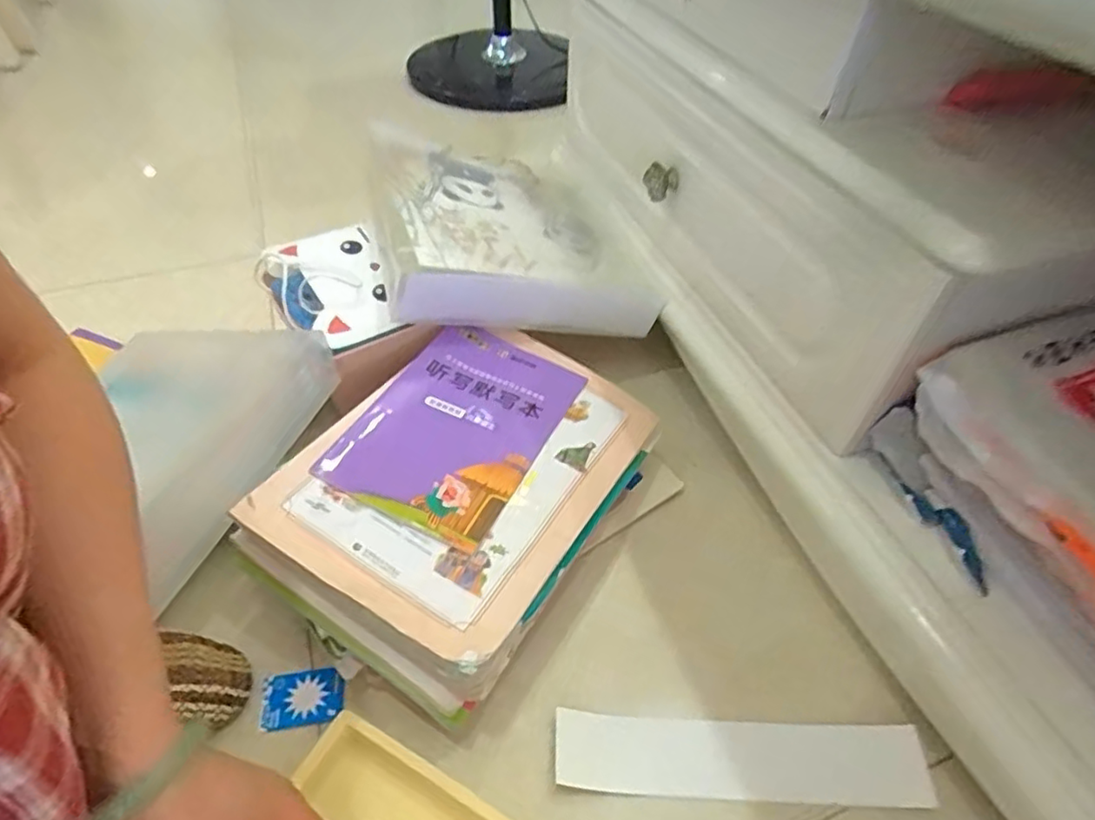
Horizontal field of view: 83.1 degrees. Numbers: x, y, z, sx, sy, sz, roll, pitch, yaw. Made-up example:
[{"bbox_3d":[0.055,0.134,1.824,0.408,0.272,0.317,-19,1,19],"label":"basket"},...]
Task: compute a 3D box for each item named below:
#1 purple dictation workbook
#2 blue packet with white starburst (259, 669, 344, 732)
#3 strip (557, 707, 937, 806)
[{"bbox_3d":[-0.073,0.008,0.516,0.144,0.013,0.207,23,50,13],"label":"purple dictation workbook"},{"bbox_3d":[-0.181,0.213,0.456,0.058,0.005,0.038,-5,47,-5],"label":"blue packet with white starburst"},{"bbox_3d":[0.133,0.241,0.430,0.251,0.016,0.050,2,47,2],"label":"strip"}]

